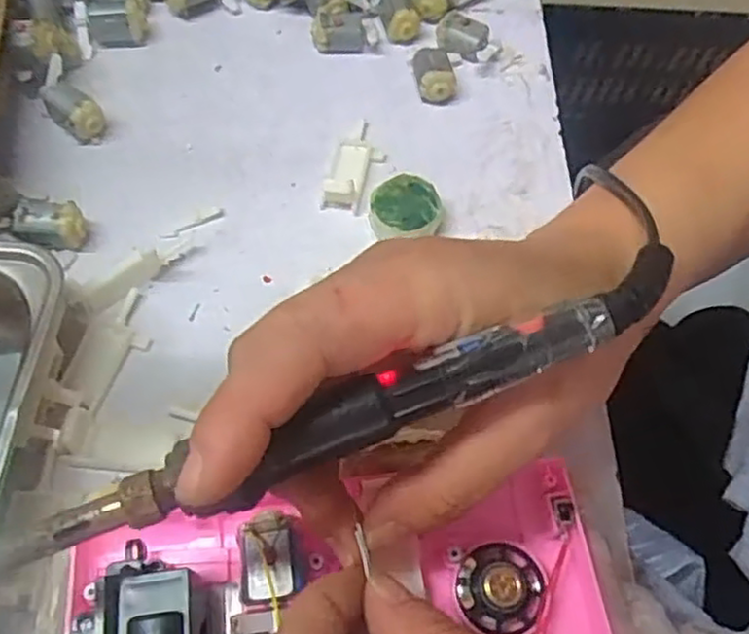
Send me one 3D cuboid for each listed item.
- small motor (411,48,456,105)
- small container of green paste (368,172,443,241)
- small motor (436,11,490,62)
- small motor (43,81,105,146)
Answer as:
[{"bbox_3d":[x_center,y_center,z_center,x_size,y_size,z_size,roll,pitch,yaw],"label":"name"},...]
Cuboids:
[{"bbox_3d":[0.031,-0.130,0.377,0.020,0.018,0.030,-4,62,-7],"label":"small motor"},{"bbox_3d":[0.014,-0.050,0.332,0.033,0.016,0.031,2,61,-4],"label":"small container of green paste"},{"bbox_3d":[0.049,-0.155,0.390,0.028,0.017,0.014,23,62,7],"label":"small motor"},{"bbox_3d":[-0.147,-0.099,0.346,0.029,0.020,0.016,38,65,15],"label":"small motor"}]

